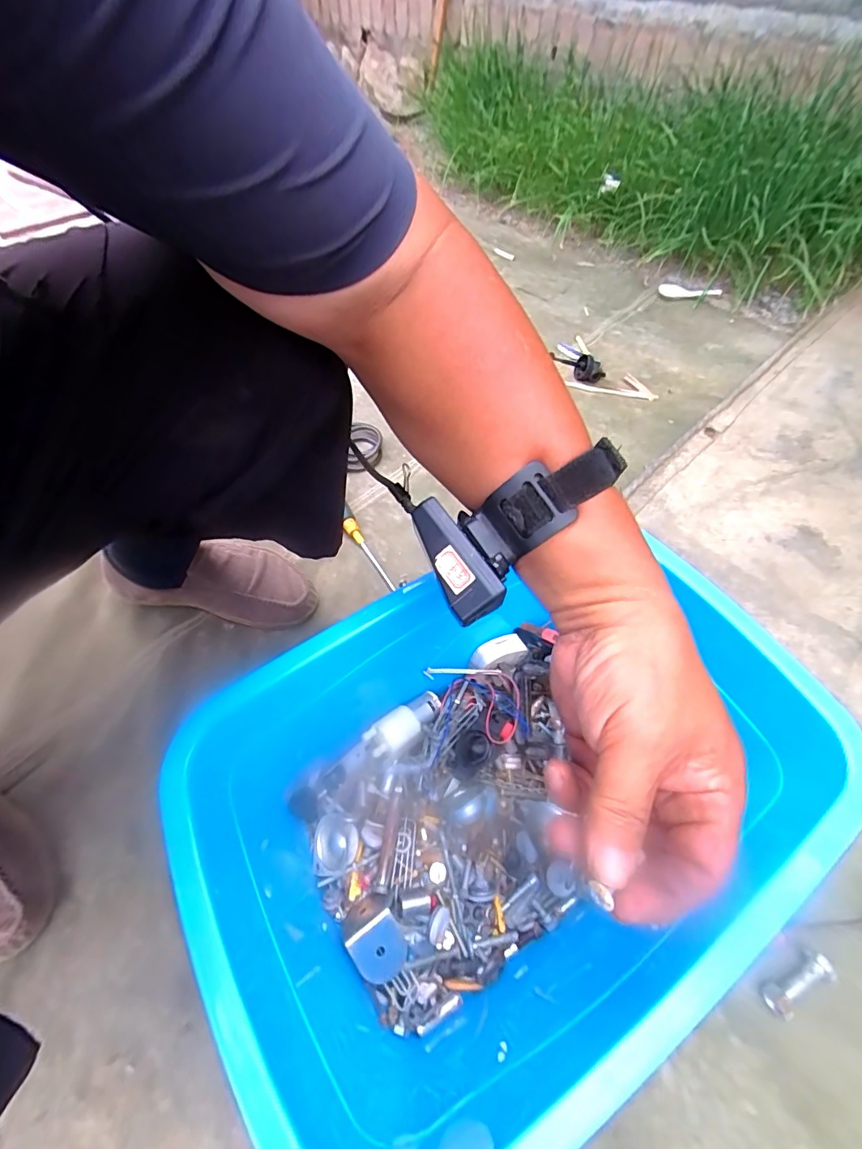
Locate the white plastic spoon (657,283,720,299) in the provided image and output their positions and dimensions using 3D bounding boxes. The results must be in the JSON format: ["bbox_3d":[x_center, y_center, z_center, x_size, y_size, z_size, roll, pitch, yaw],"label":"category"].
[{"bbox_3d":[0.544,-0.595,0.983,0.118,0.020,0.020,18,60,12],"label":"white plastic spoon"}]

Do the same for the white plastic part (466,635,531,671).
[{"bbox_3d":[0.069,0.080,0.473,0.063,0.011,0.024,-21,58,-12],"label":"white plastic part"}]

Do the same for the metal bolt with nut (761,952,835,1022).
[{"bbox_3d":[0.305,0.339,0.386,0.065,0.015,0.023,-25,61,-14],"label":"metal bolt with nut"}]

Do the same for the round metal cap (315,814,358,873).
[{"bbox_3d":[-0.087,0.246,0.426,0.041,0.013,0.041,0,58,0],"label":"round metal cap"}]

